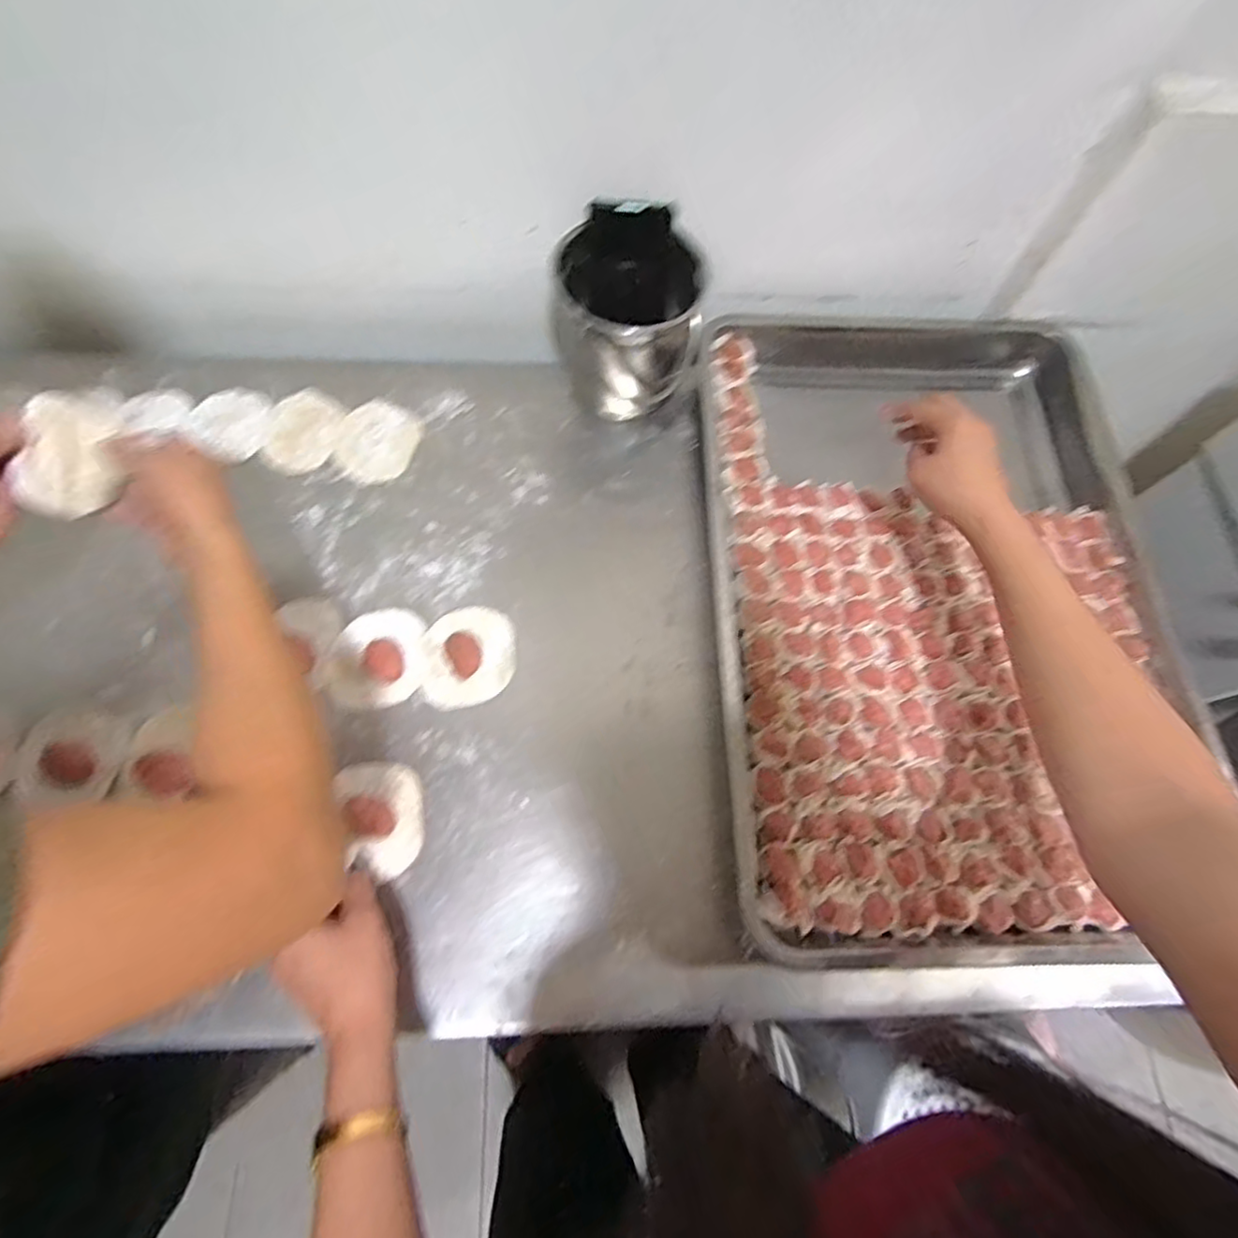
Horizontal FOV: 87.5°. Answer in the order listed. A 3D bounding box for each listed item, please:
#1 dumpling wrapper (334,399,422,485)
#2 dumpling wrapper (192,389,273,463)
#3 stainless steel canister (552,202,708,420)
[{"bbox_3d":[-0.237,-0.174,0.635,0.074,0.004,0.092,15,67,3],"label":"dumpling wrapper"},{"bbox_3d":[-0.378,-0.189,0.625,0.066,0.012,0.085,3,68,-2],"label":"dumpling wrapper"},{"bbox_3d":[0.012,-0.281,0.616,0.135,0.147,0.120,-15,70,-10],"label":"stainless steel canister"}]

